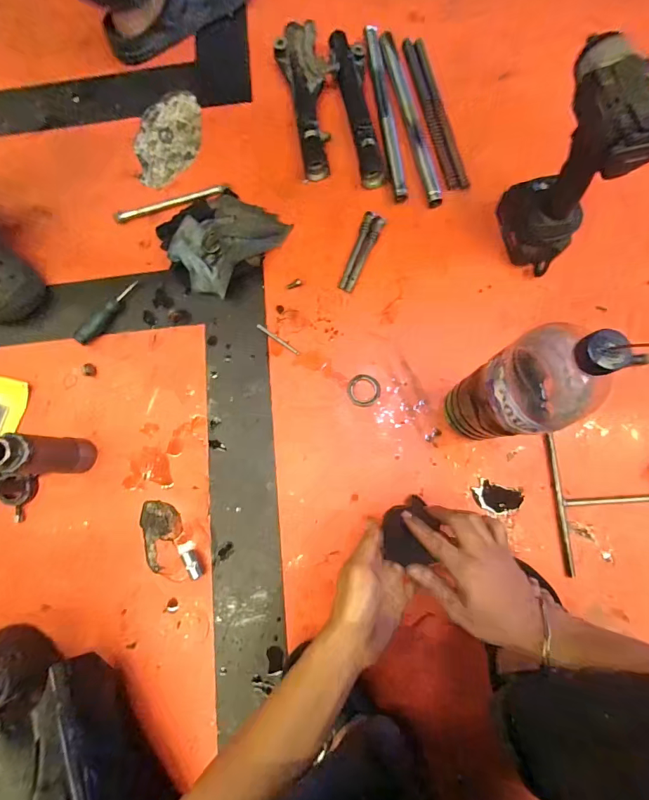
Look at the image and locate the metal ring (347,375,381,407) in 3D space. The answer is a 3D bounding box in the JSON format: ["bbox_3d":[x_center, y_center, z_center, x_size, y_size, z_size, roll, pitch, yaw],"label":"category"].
[{"bbox_3d":[0.060,-0.015,0.596,0.049,0.004,0.049,4,81,4],"label":"metal ring"}]

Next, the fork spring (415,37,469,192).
[{"bbox_3d":[0.196,-0.490,0.658,0.020,0.016,0.296,-12,80,2],"label":"fork spring"}]

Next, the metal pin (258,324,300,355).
[{"bbox_3d":[-0.073,-0.096,0.620,0.082,0.004,0.007,35,85,8],"label":"metal pin"}]

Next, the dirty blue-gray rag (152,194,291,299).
[{"bbox_3d":[-0.174,-0.266,0.625,0.168,0.061,0.180,38,85,9],"label":"dirty blue-gray rag"}]

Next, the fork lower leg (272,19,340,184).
[{"bbox_3d":[-0.018,-0.517,0.675,0.090,0.048,0.296,-13,80,2],"label":"fork lower leg"}]

